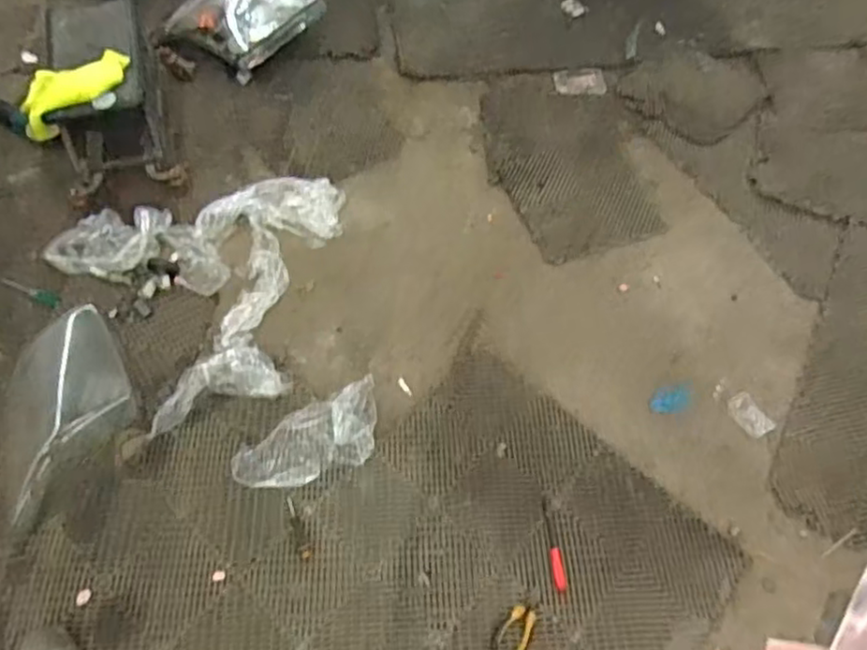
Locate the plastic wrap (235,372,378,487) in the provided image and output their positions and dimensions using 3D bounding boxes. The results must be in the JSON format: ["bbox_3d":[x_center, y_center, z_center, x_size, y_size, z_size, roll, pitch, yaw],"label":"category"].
[{"bbox_3d":[-0.286,0.280,1.617,0.373,0.026,0.190,-26,63,-17],"label":"plastic wrap"}]

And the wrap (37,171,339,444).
[{"bbox_3d":[-0.575,-0.099,1.810,0.804,0.073,0.686,-17,61,-13],"label":"wrap"}]

